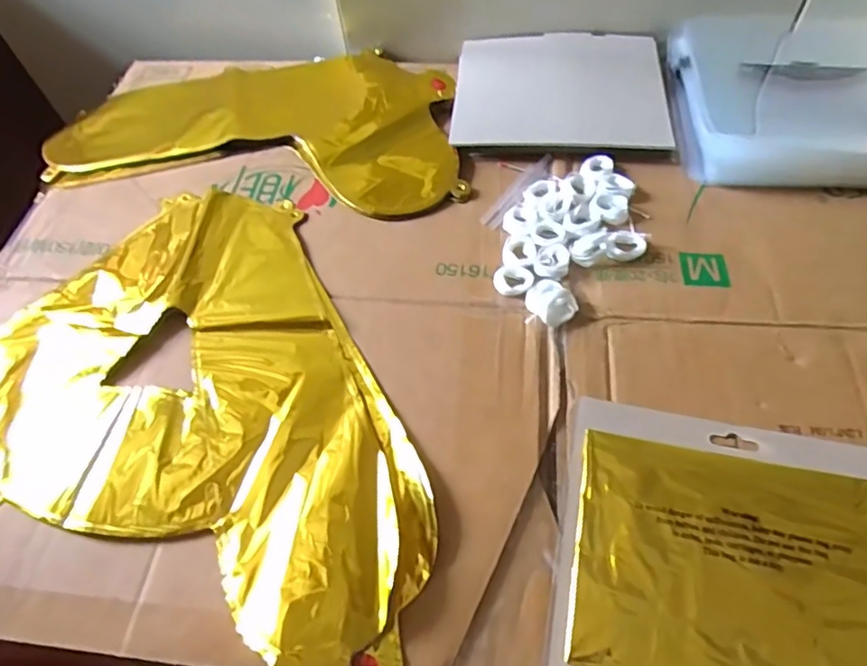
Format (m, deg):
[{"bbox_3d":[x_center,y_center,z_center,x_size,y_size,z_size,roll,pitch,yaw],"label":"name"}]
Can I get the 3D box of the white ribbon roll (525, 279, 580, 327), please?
[{"bbox_3d":[0.085,-0.023,0.411,0.035,0.013,0.039,3,57,6],"label":"white ribbon roll"}]

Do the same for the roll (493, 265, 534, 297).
[{"bbox_3d":[0.060,-0.040,0.429,0.028,0.007,0.027,-2,56,3],"label":"roll"}]

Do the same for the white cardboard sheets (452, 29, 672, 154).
[{"bbox_3d":[0.117,-0.234,0.535,0.187,0.009,0.166,3,57,7],"label":"white cardboard sheets"}]

